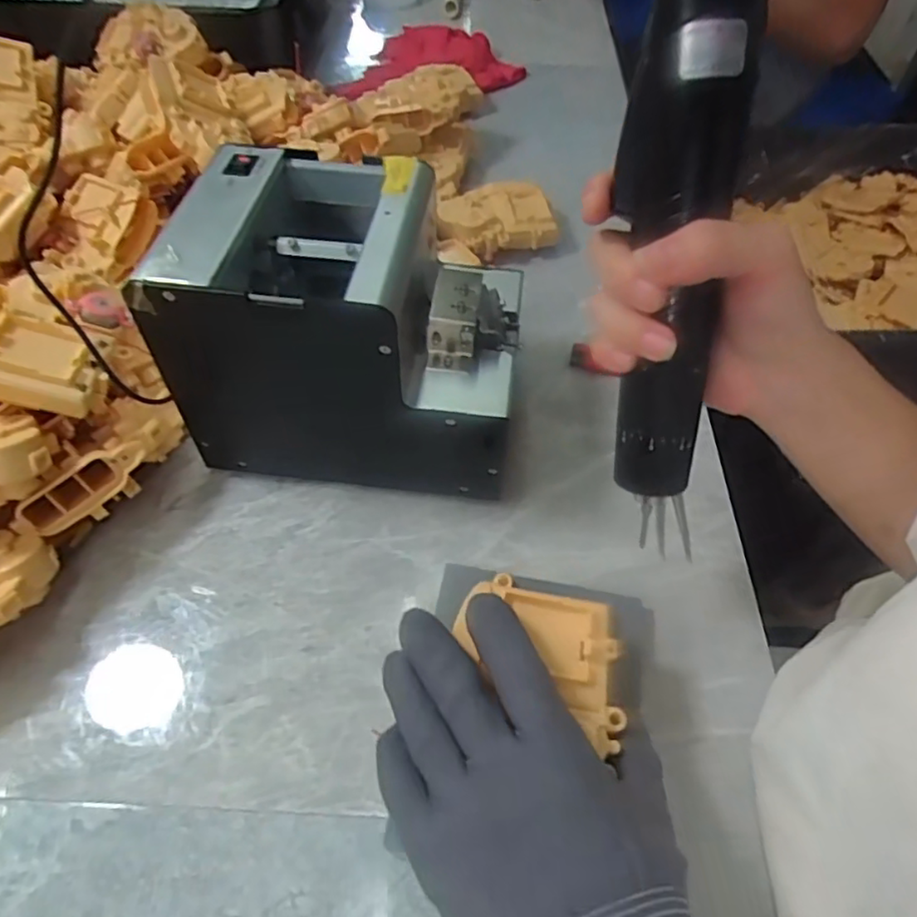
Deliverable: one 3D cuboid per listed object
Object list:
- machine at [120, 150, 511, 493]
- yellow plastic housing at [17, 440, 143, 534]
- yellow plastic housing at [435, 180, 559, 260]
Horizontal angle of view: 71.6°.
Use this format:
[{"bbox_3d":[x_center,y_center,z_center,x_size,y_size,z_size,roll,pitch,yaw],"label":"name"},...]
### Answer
[{"bbox_3d":[-0.060,-0.067,0.367,0.181,0.147,0.141,7,54,4],"label":"machine"},{"bbox_3d":[-0.200,0.015,0.340,0.023,0.025,0.067,39,61,24],"label":"yellow plastic housing"},{"bbox_3d":[0.026,-0.195,0.527,0.093,0.035,0.061,-15,55,-13],"label":"yellow plastic housing"}]

